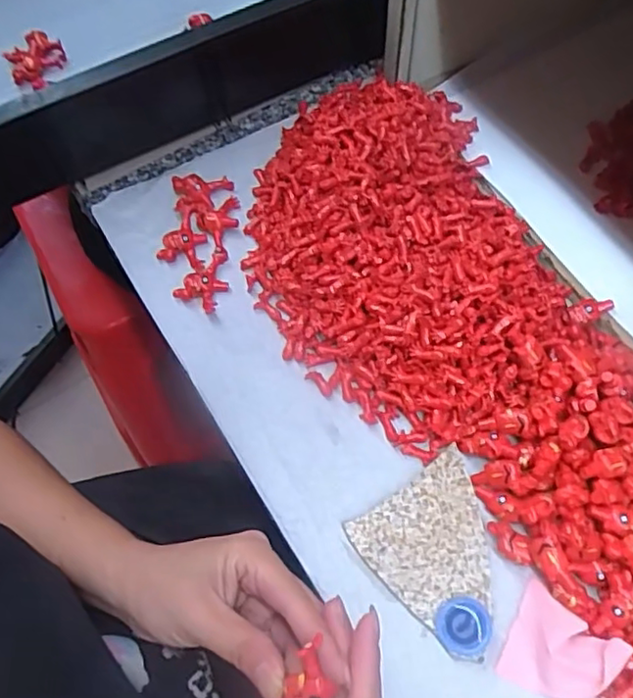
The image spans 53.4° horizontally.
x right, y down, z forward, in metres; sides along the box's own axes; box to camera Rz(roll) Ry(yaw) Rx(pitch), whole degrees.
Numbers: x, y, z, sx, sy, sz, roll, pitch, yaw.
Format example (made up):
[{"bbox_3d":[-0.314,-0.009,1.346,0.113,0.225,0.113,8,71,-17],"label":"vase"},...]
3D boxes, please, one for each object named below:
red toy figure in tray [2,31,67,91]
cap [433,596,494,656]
[{"bbox_3d":[-0.241,-0.247,0.539,0.041,0.018,0.047,36,69,17],"label":"red toy figure in tray"},{"bbox_3d":[0.082,0.154,0.350,0.029,0.009,0.029,0,63,0],"label":"cap"}]

